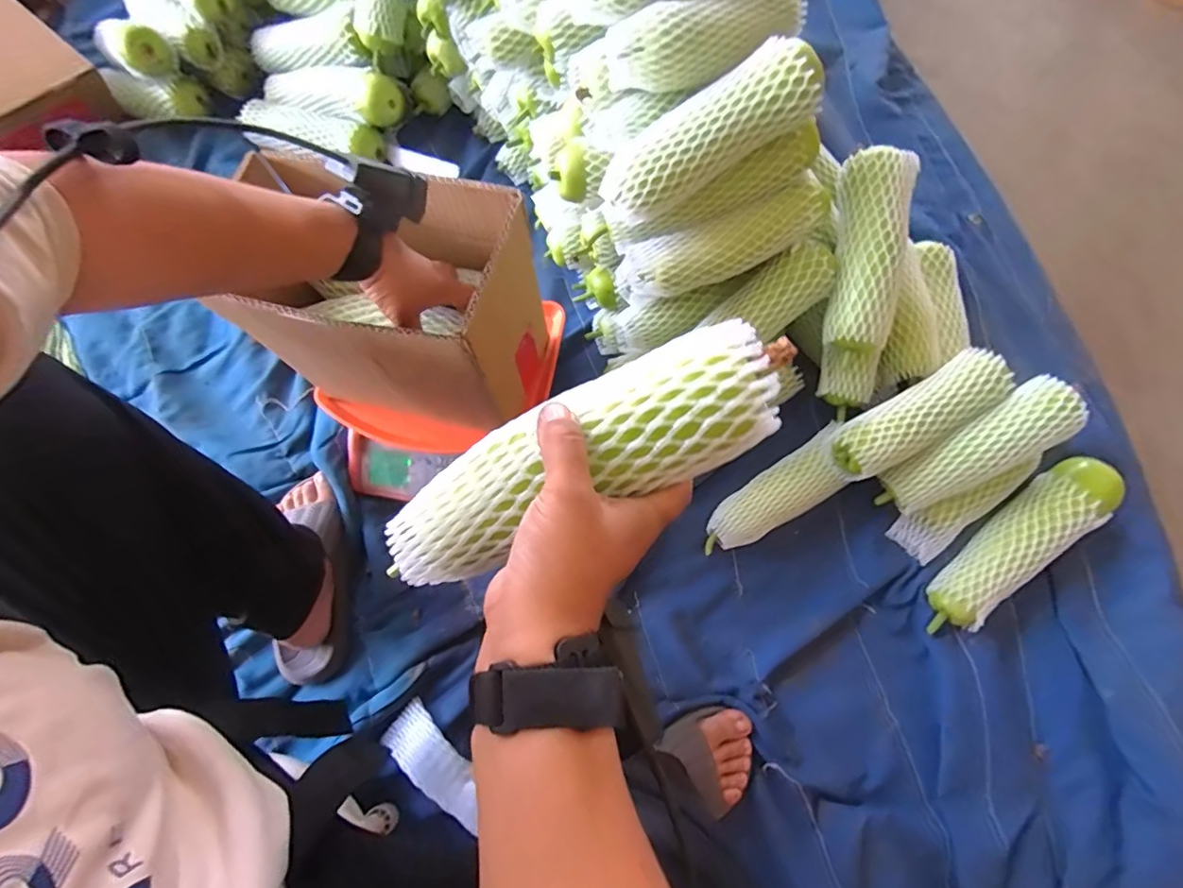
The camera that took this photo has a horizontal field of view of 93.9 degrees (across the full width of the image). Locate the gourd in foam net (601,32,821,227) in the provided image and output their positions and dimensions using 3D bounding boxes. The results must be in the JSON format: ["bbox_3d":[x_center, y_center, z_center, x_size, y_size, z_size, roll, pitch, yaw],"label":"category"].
[{"bbox_3d":[0.117,-0.310,0.560,0.229,0.074,0.073,-30,68,13],"label":"gourd in foam net"}]

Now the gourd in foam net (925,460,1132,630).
[{"bbox_3d":[0.508,0.119,0.660,0.286,0.070,0.073,-36,73,-11],"label":"gourd in foam net"}]

